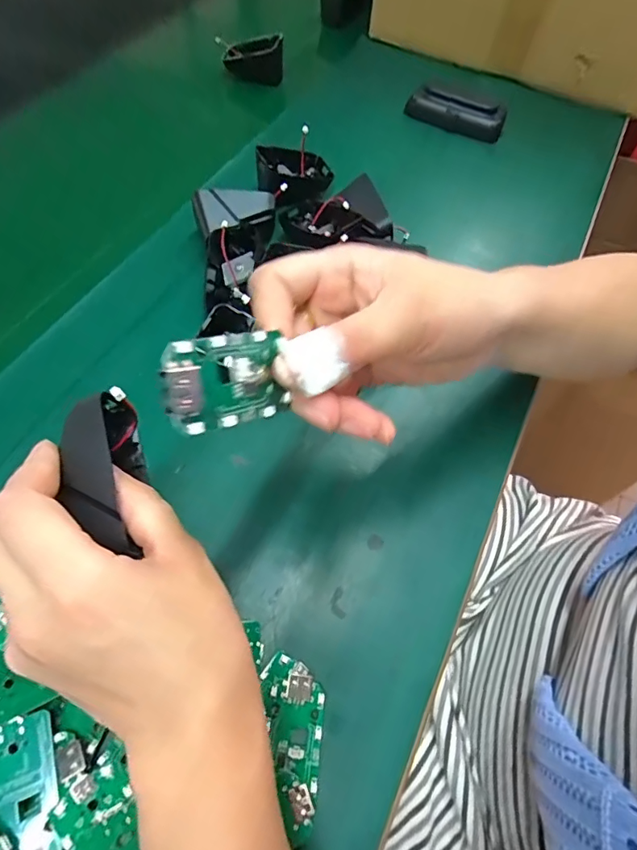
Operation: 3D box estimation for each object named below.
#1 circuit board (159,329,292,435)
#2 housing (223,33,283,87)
[{"bbox_3d":[-0.029,-0.015,0.159,0.006,0.030,0.059,-3,11,30],"label":"circuit board"},{"bbox_3d":[-0.075,-0.431,0.552,0.070,0.042,0.026,11,60,2],"label":"housing"}]

